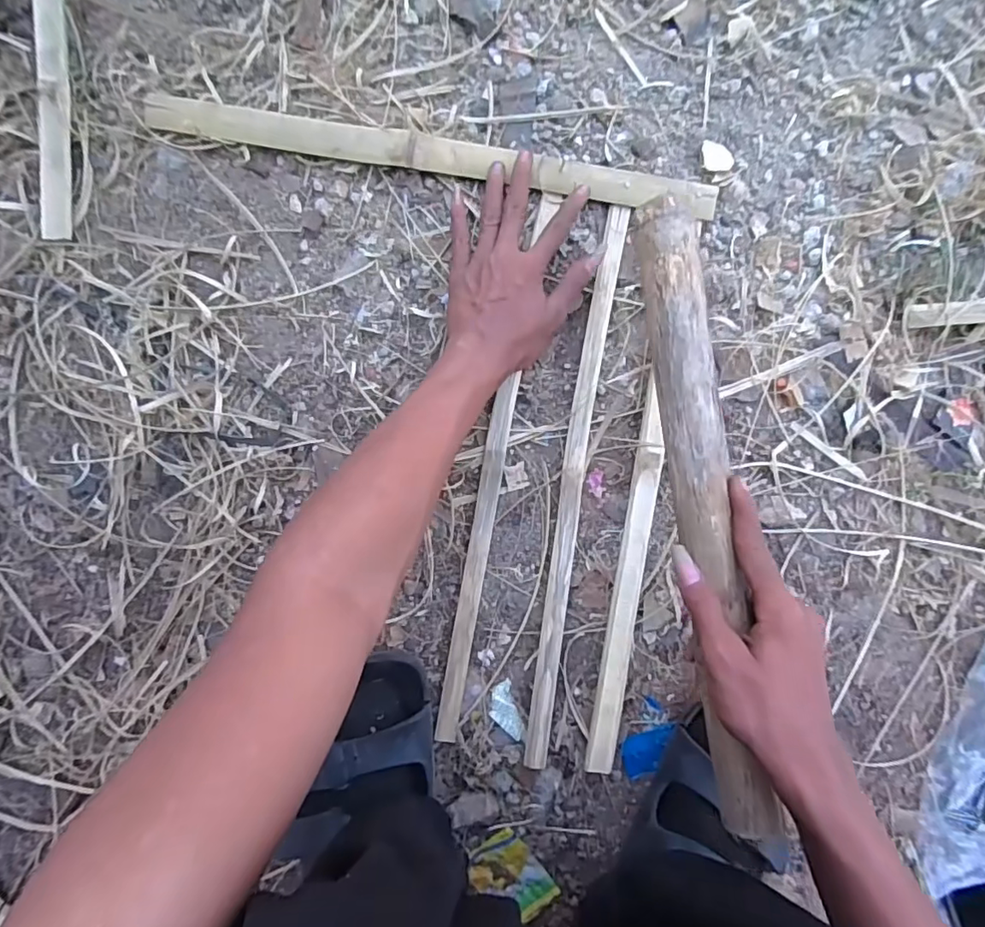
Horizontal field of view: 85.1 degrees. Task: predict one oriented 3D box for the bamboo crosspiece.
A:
[{"bbox_3d":[-0.053,-0.264,0.458,0.485,0.014,0.032,10,90,1],"label":"bamboo crosspiece"}]

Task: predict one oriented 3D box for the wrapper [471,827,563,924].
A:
[{"bbox_3d":[0.016,0.360,0.464,0.056,0.006,0.071,-39,90,1],"label":"wrapper"}]

